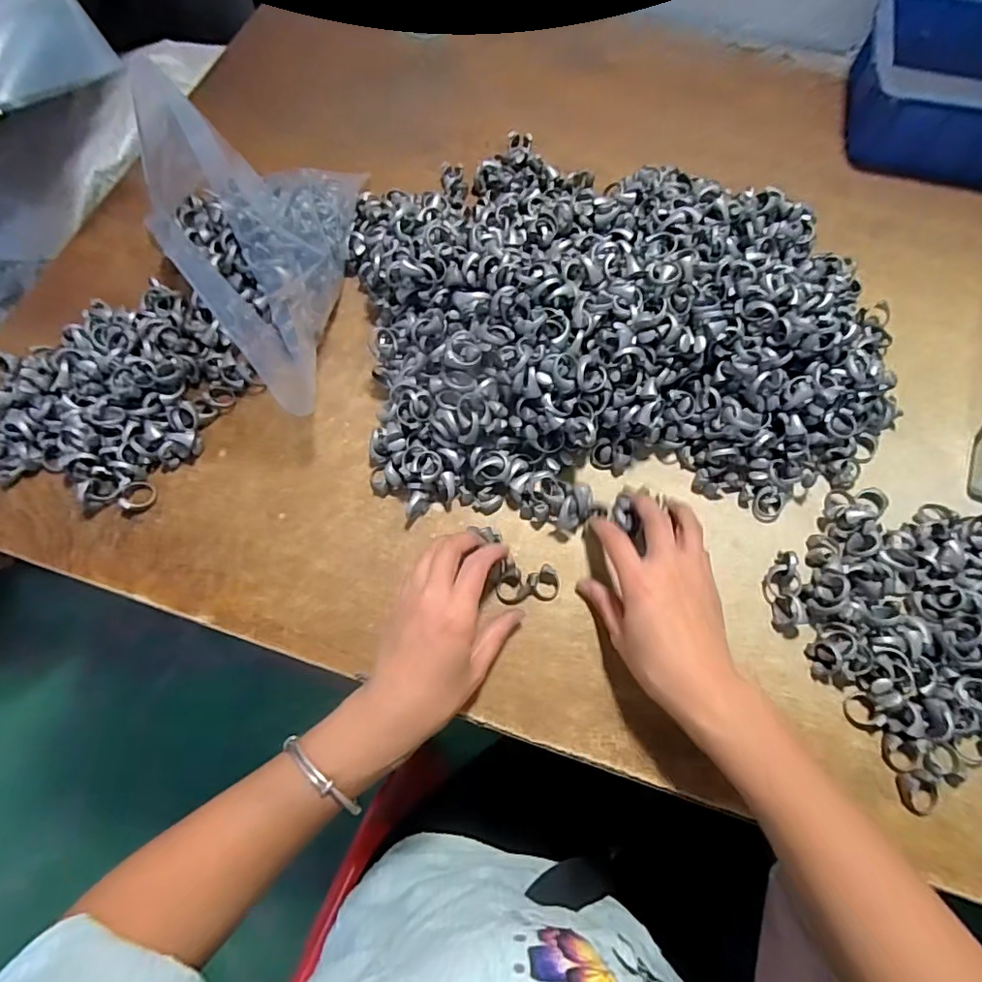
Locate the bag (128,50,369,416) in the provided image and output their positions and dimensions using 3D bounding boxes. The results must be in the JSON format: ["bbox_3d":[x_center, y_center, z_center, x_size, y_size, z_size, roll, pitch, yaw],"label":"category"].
[{"bbox_3d":[-0.213,-0.194,0.454,0.168,0.099,0.287,2,69,1],"label":"bag"}]

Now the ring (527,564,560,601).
[{"bbox_3d":[0.040,0.068,0.405,0.022,0.005,0.024,-36,84,4],"label":"ring"}]

